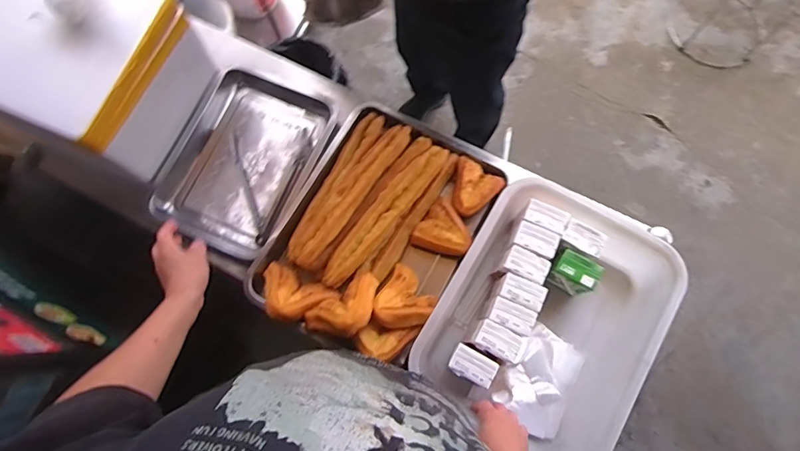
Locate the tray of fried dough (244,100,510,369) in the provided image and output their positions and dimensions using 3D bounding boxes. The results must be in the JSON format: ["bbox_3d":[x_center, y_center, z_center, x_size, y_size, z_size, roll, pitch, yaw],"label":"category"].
[{"bbox_3d":[-0.038,0.001,0.829,0.315,0.107,0.429,28,80,9],"label":"tray of fried dough"}]

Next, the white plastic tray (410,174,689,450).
[{"bbox_3d":[0.235,0.148,0.775,0.310,0.119,0.385,30,76,10],"label":"white plastic tray"}]

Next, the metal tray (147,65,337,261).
[{"bbox_3d":[-0.295,-0.123,0.909,0.251,0.056,0.338,23,75,8],"label":"metal tray"}]

